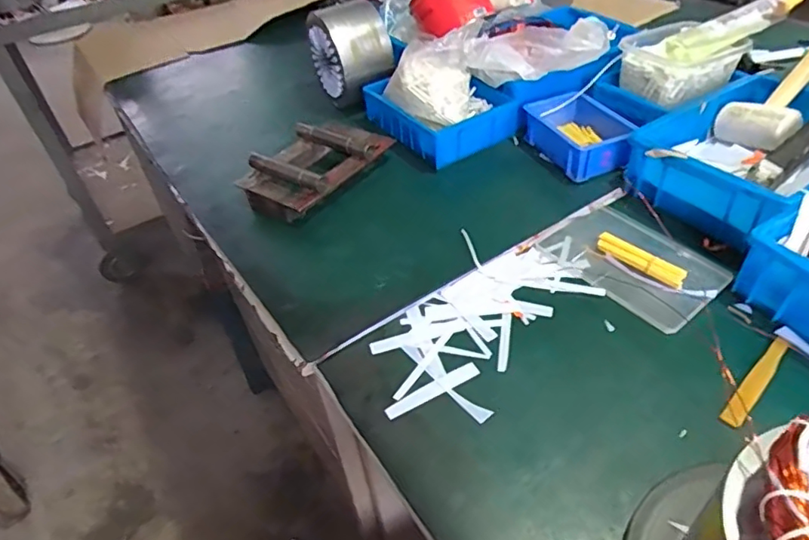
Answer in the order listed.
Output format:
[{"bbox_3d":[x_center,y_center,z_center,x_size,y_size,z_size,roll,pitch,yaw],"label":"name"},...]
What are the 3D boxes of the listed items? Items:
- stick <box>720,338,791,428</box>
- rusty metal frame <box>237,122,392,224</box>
[{"bbox_3d":[0.319,0.100,0.494,0.121,0.004,0.017,-35,51,-28],"label":"stick"},{"bbox_3d":[-0.128,-0.151,0.771,0.137,0.044,0.201,27,52,29],"label":"rusty metal frame"}]

